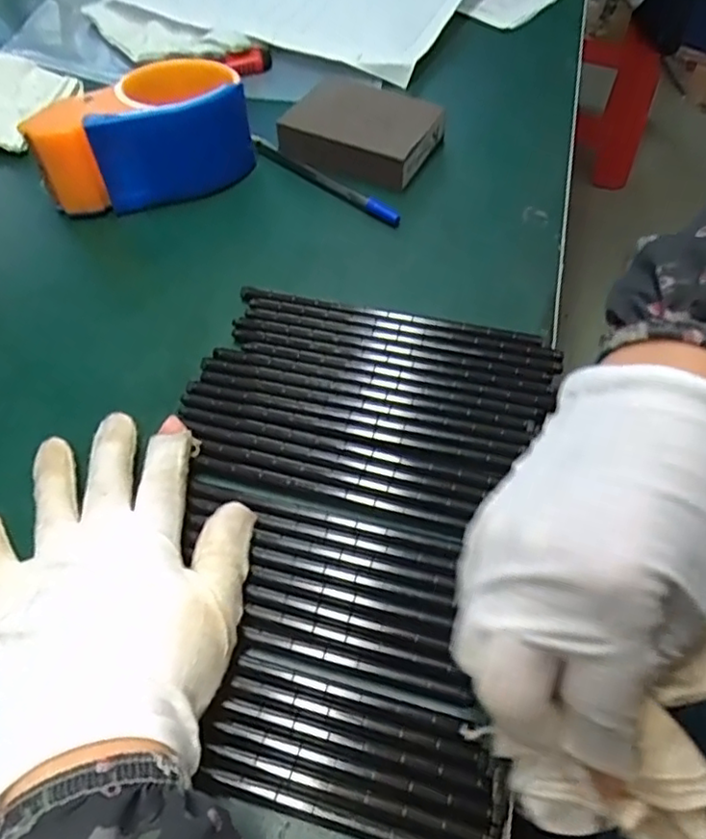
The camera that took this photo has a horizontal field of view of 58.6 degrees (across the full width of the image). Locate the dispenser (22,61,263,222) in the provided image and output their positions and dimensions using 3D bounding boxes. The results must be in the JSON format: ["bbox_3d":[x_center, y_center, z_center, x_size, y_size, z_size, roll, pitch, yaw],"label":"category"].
[{"bbox_3d":[-0.134,-0.182,0.411,0.136,0.069,0.062,-27,60,-15],"label":"dispenser"}]

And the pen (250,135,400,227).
[{"bbox_3d":[-0.022,-0.163,0.426,0.134,0.010,0.011,38,65,24],"label":"pen"}]

